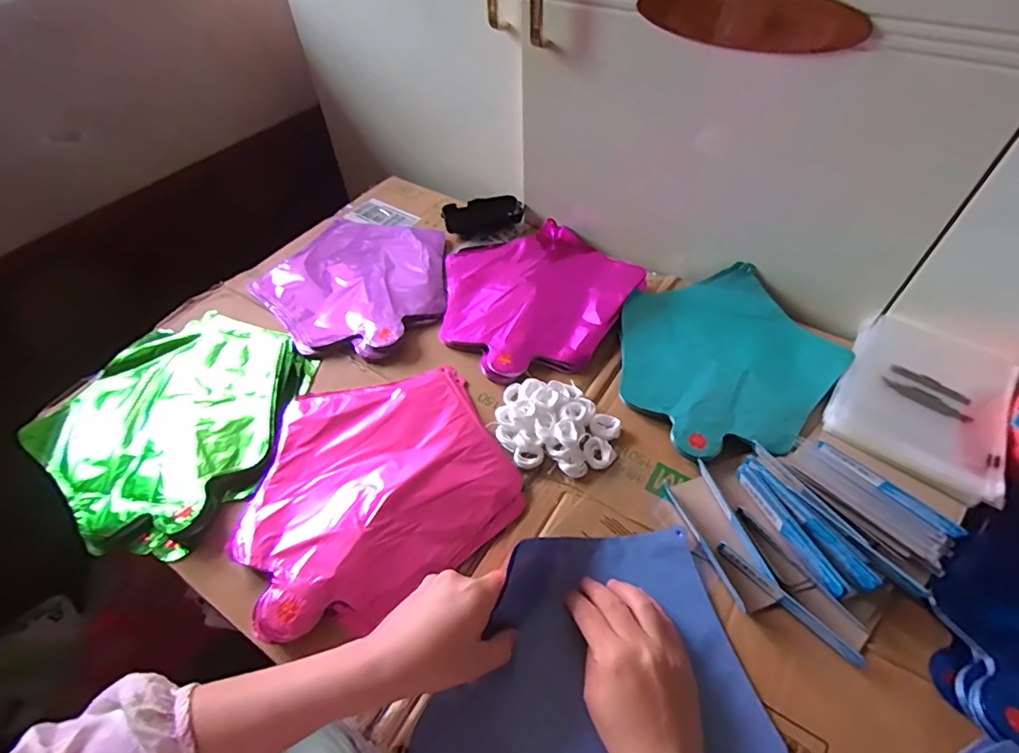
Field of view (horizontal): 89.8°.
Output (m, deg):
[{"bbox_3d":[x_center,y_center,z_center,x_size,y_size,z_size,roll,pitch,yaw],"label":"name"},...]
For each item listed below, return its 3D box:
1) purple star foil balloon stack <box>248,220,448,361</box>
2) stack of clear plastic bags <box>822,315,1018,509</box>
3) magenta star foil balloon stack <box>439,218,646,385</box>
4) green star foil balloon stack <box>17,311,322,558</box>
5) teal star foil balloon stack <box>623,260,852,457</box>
[{"bbox_3d":[-0.194,-0.121,0.631,0.224,0.021,0.254,-6,51,-3],"label":"purple star foil balloon stack"},{"bbox_3d":[0.397,0.017,0.488,0.137,0.021,0.185,30,58,24],"label":"stack of clear plastic bags"},{"bbox_3d":[0.023,-0.105,0.604,0.229,0.021,0.225,-35,58,-28],"label":"magenta star foil balloon stack"},{"bbox_3d":[-0.322,0.039,0.514,0.241,0.031,0.235,35,60,26],"label":"green star foil balloon stack"},{"bbox_3d":[0.219,-0.023,0.531,0.215,0.025,0.213,-23,54,-16],"label":"teal star foil balloon stack"}]

